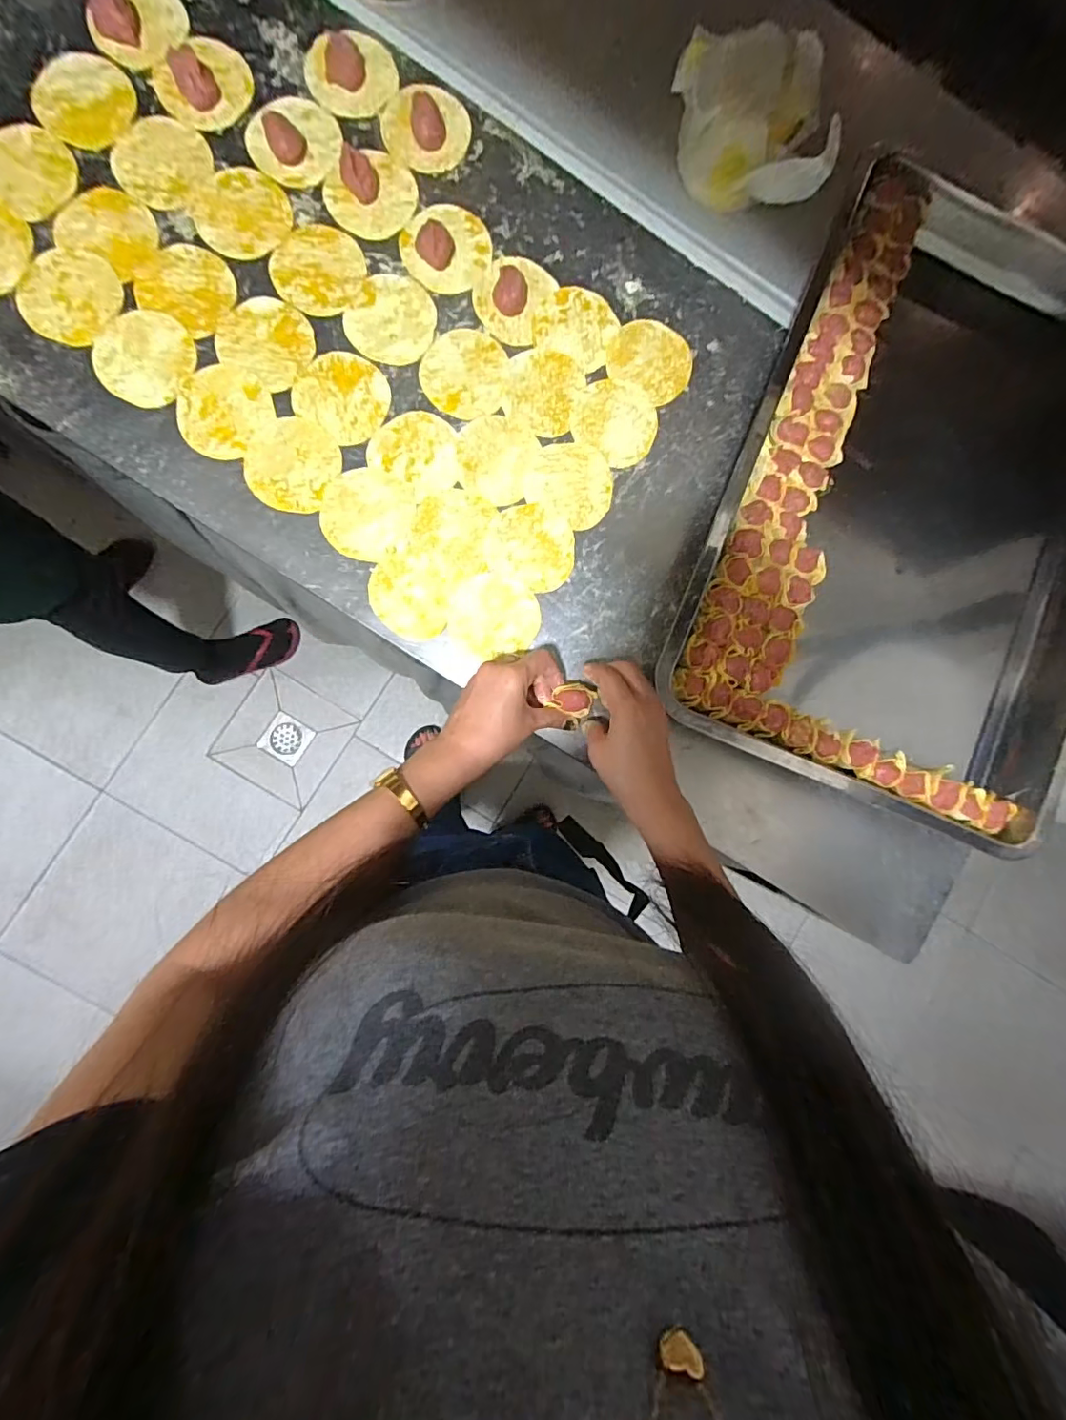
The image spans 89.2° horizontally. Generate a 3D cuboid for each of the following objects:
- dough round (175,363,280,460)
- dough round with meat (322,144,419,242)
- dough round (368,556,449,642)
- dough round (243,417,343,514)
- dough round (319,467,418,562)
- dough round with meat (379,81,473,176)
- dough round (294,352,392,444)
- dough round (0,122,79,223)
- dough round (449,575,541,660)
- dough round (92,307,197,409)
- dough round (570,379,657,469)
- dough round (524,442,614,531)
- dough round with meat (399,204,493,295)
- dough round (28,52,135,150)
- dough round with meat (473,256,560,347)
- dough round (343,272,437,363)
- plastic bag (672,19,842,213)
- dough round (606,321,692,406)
[{"bbox_3d":[-0.279,-0.269,0.481,0.075,0.004,0.079,0,88,-7],"label":"dough round"},{"bbox_3d":[-0.147,-0.480,0.494,0.082,0.024,0.075,0,88,-7],"label":"dough round with meat"},{"bbox_3d":[-0.112,-0.102,0.491,0.068,0.004,0.076,-4,88,-7],"label":"dough round"},{"bbox_3d":[-0.218,-0.223,0.487,0.078,0.004,0.082,0,88,-7],"label":"dough round"},{"bbox_3d":[-0.151,-0.178,0.492,0.082,0.004,0.081,0,88,-7],"label":"dough round"},{"bbox_3d":[-0.099,-0.547,0.505,0.080,0.014,0.072,-6,88,-7],"label":"dough round with meat"},{"bbox_3d":[-0.174,-0.289,0.494,0.083,0.004,0.076,0,88,-7],"label":"dough round"},{"bbox_3d":[-0.446,-0.474,0.474,0.081,0.006,0.081,0,88,-7],"label":"dough round"},{"bbox_3d":[-0.036,-0.086,0.496,0.082,0.004,0.076,0,88,-7],"label":"dough round"},{"bbox_3d":[-0.345,-0.314,0.477,0.078,0.004,0.083,0,88,-7],"label":"dough round"},{"bbox_3d":[0.080,-0.280,0.521,0.081,0.004,0.076,0,88,-7],"label":"dough round"},{"bbox_3d":[0.037,-0.217,0.514,0.084,0.004,0.072,31,84,-5],"label":"dough round"},{"bbox_3d":[-0.081,-0.437,0.506,0.082,0.013,0.081,0,88,-7],"label":"dough round with meat"},{"bbox_3d":[-0.399,-0.543,0.480,0.079,0.005,0.080,0,88,-7],"label":"dough round"},{"bbox_3d":[-0.019,-0.394,0.508,0.066,0.022,0.080,20,85,-6],"label":"dough round with meat"},{"bbox_3d":[-0.129,-0.363,0.503,0.076,0.004,0.082,0,88,-7],"label":"dough round"},{"bbox_3d":[0.198,-0.537,0.498,0.153,0.094,0.086,18,86,-6],"label":"plastic bag"},{"bbox_3d":[0.116,-0.345,0.528,0.081,0.004,0.074,0,88,-7],"label":"dough round"}]

